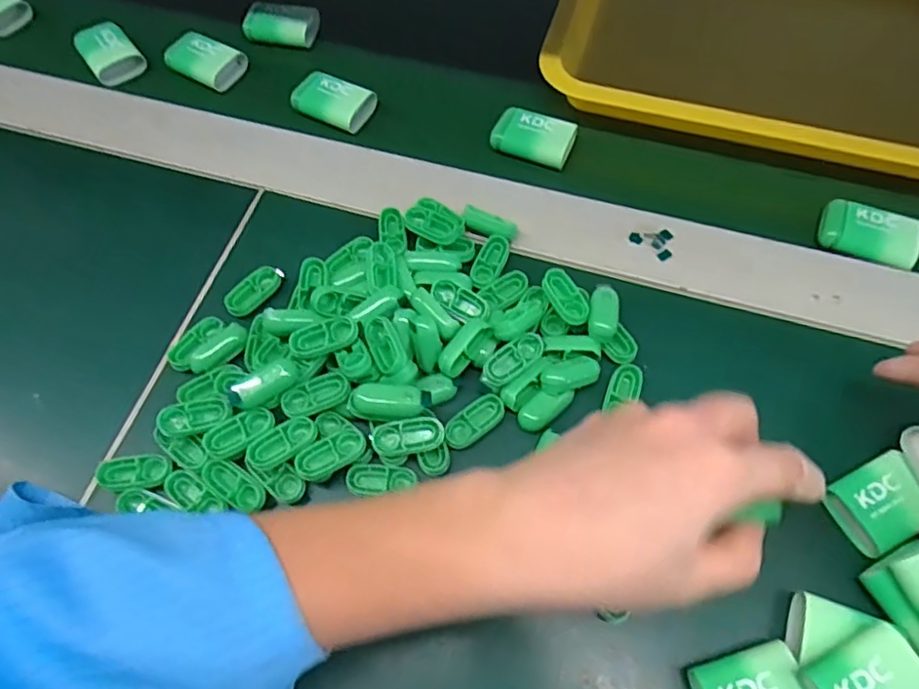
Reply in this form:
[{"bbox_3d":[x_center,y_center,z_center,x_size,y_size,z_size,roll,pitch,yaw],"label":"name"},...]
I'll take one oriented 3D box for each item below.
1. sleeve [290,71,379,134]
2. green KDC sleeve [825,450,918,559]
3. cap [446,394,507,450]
[{"bbox_3d":[-0.087,-0.165,0.421,0.049,0.021,0.038,34,65,11],"label":"sleeve"},{"bbox_3d":[0.196,0.074,0.286,0.038,0.020,0.034,-25,64,-12],"label":"green KDC sleeve"},{"bbox_3d":[0.008,0.039,0.310,0.034,0.009,0.016,-35,72,-21],"label":"cap"}]

